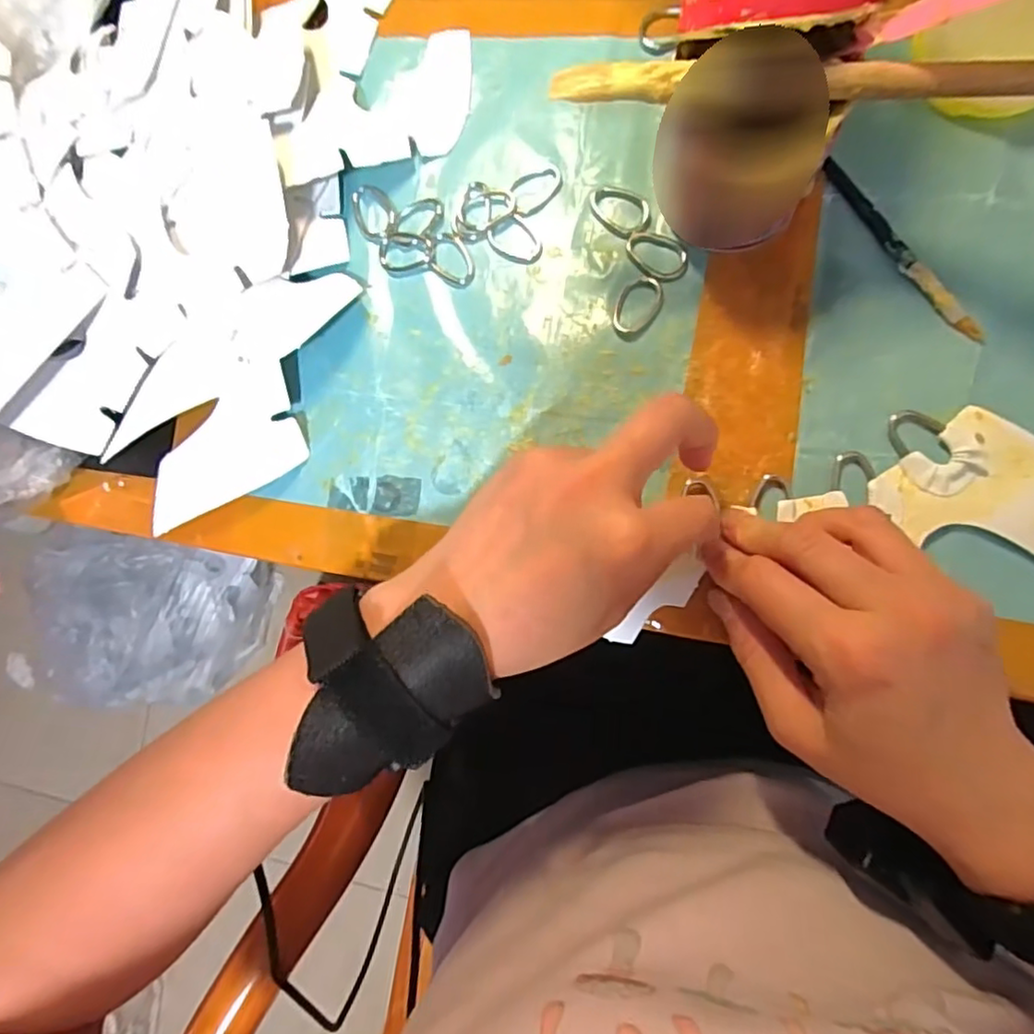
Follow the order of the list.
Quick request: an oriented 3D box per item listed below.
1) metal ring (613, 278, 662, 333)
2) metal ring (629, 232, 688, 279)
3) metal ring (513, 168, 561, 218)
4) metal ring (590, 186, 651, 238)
[{"bbox_3d":[0.055,-0.098,0.287,0.018,0.004,0.027,36,94,11],"label":"metal ring"},{"bbox_3d":[0.064,-0.121,0.288,0.030,0.004,0.020,29,92,11],"label":"metal ring"},{"bbox_3d":[0.009,-0.158,0.302,0.027,0.004,0.018,-30,82,8],"label":"metal ring"},{"bbox_3d":[0.048,-0.144,0.292,0.030,0.004,0.019,41,95,10],"label":"metal ring"}]

